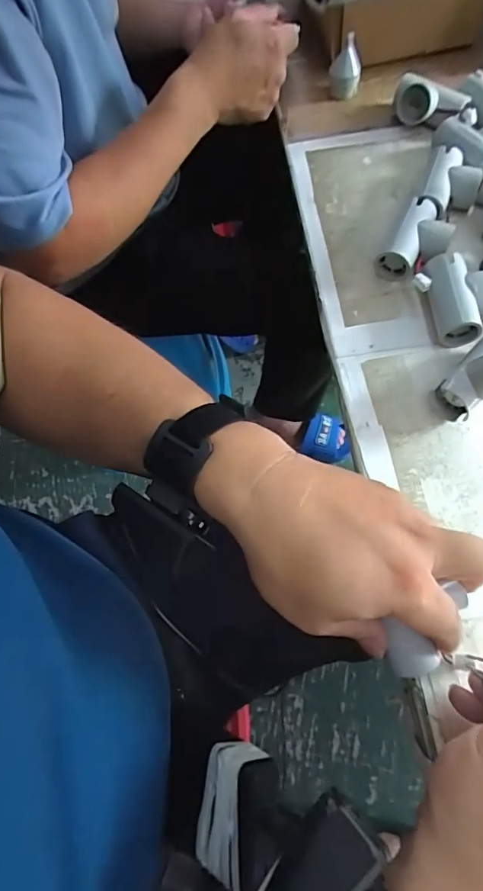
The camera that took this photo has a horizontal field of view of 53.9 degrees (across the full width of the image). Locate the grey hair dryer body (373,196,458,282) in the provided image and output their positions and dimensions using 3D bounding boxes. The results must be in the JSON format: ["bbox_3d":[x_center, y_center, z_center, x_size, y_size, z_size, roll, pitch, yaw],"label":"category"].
[{"bbox_3d":[0.161,-0.185,0.432,0.046,0.035,0.078,34,71,17],"label":"grey hair dryer body"}]

